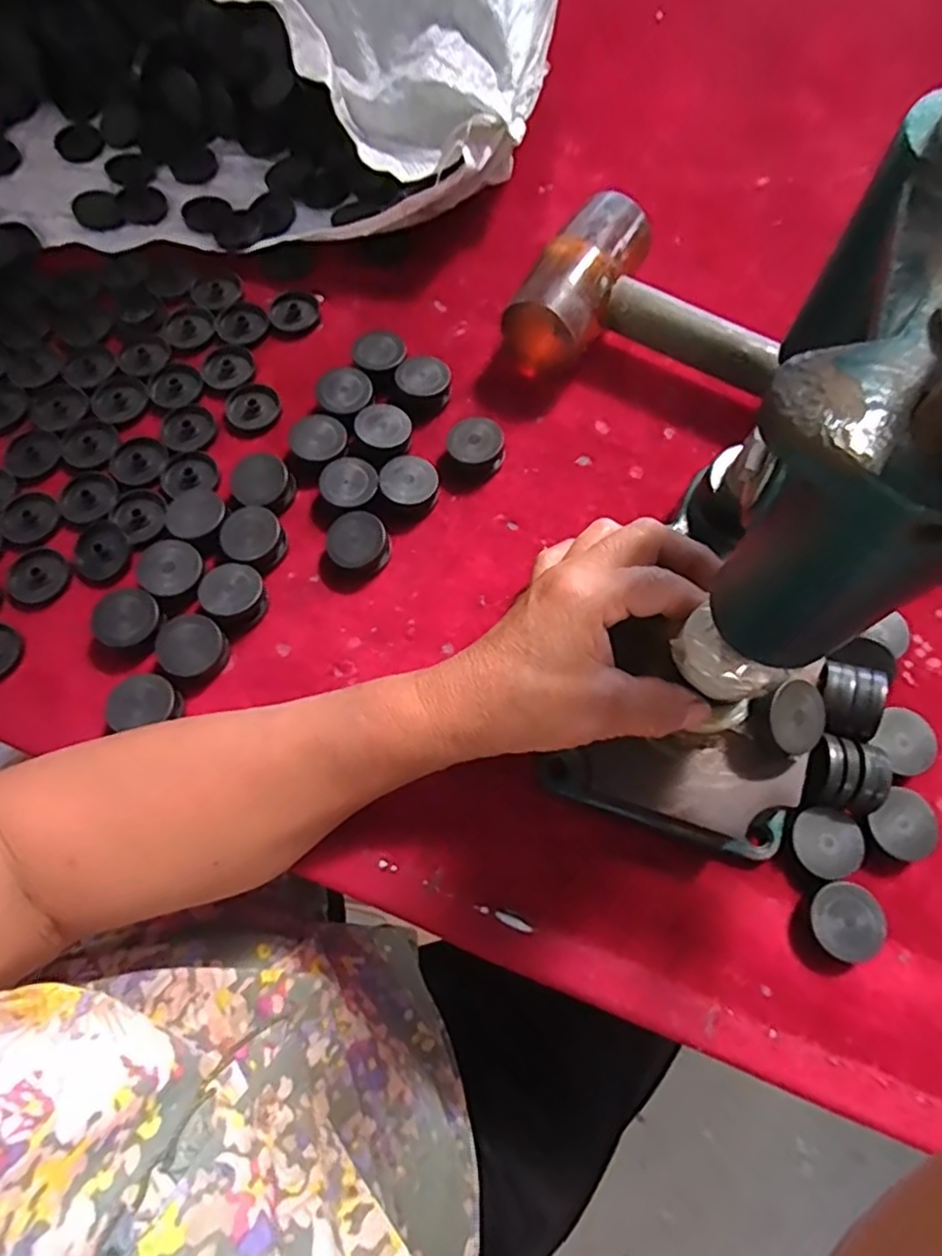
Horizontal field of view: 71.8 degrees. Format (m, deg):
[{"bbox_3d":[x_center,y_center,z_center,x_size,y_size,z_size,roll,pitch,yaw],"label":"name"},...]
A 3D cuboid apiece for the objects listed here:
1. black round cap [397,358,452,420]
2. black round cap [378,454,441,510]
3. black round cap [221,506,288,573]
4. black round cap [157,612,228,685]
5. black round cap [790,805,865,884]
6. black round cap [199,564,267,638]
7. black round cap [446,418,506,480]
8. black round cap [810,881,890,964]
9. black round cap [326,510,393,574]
[{"bbox_3d":[-0.028,-0.147,0.397,0.032,0.021,0.031,0,72,0],"label":"black round cap"},{"bbox_3d":[-0.035,-0.082,0.375,0.031,0.016,0.029,0,72,0],"label":"black round cap"},{"bbox_3d":[-0.121,-0.049,0.364,0.032,0.019,0.034,0,72,0],"label":"black round cap"},{"bbox_3d":[-0.147,0.011,0.345,0.034,0.017,0.033,0,72,0],"label":"black round cap"},{"bbox_3d":[0.166,0.102,0.308,0.033,0.012,0.031,0,72,0],"label":"black round cap"},{"bbox_3d":[-0.128,-0.017,0.353,0.032,0.020,0.033,0,72,0],"label":"black round cap"},{"bbox_3d":[0.003,-0.105,0.382,0.031,0.018,0.030,0,72,0],"label":"black round cap"},{"bbox_3d":[0.171,0.134,0.298,0.032,0.014,0.032,0,72,0],"label":"black round cap"},{"bbox_3d":[-0.062,-0.048,0.363,0.033,0.019,0.032,0,72,0],"label":"black round cap"}]

